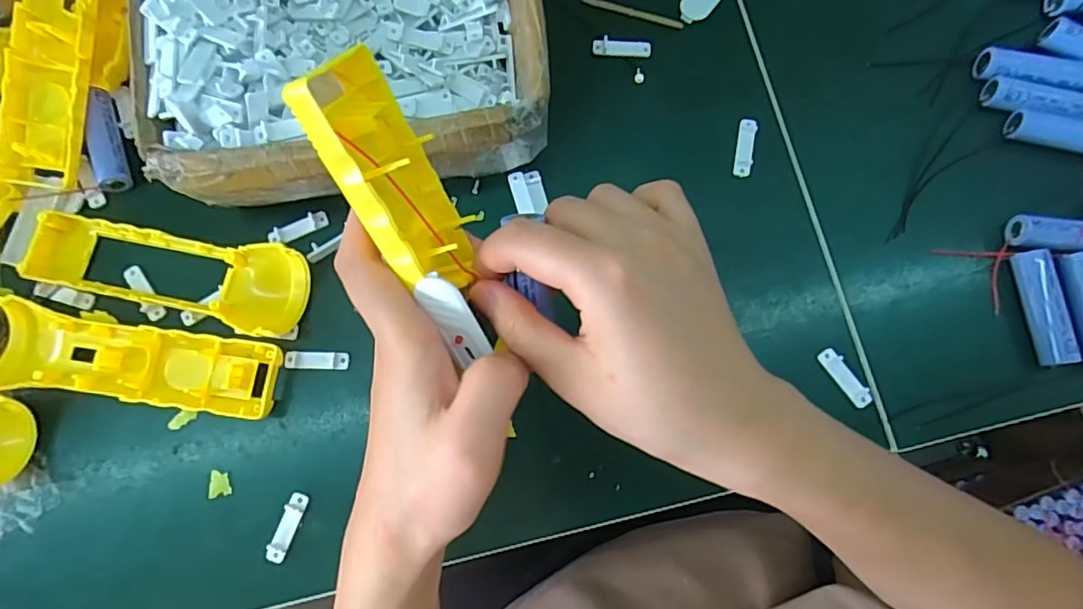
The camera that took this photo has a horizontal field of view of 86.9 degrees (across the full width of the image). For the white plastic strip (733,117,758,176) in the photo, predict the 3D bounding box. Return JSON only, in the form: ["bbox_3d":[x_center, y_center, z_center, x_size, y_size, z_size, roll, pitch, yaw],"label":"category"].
[{"bbox_3d":[0.126,-0.097,0.353,0.010,0.004,0.038,11,80,3],"label":"white plastic strip"}]

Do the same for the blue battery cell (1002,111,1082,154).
[{"bbox_3d":[0.314,-0.100,0.340,0.067,0.022,0.018,14,80,3],"label":"blue battery cell"}]

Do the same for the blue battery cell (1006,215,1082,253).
[{"bbox_3d":[0.306,-0.039,0.329,0.065,0.019,0.018,5,80,2],"label":"blue battery cell"}]

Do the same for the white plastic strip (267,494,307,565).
[{"bbox_3d":[-0.142,0.124,0.316,0.009,0.004,0.037,20,81,4],"label":"white plastic strip"}]

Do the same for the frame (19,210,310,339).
[{"bbox_3d":[-0.220,-0.020,0.336,0.161,0.021,0.051,10,80,3],"label":"frame"}]

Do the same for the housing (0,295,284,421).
[{"bbox_3d":[-0.233,0.034,0.325,0.165,0.021,0.048,10,80,3],"label":"housing"}]

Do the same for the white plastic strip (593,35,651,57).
[{"bbox_3d":[0.052,-0.166,0.367,0.037,0.005,0.011,2,80,1],"label":"white plastic strip"}]

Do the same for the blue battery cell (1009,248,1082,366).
[{"bbox_3d":[0.285,0.001,0.324,0.018,0.020,0.064,-8,80,-1],"label":"blue battery cell"}]

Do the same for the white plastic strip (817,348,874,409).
[{"bbox_3d":[0.174,0.042,0.326,0.011,0.005,0.037,-32,81,-5],"label":"white plastic strip"}]

